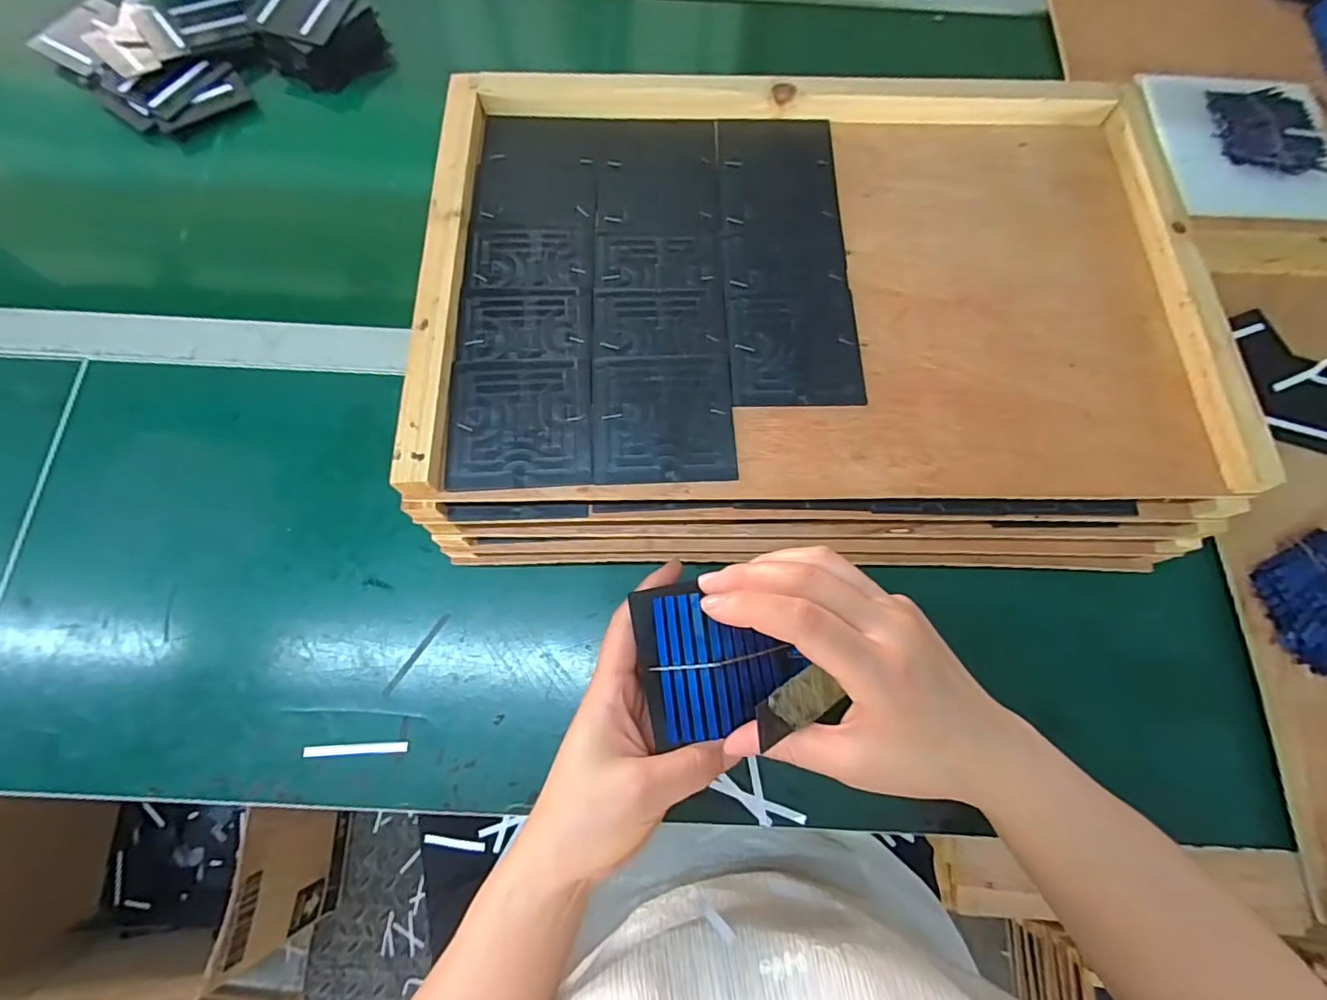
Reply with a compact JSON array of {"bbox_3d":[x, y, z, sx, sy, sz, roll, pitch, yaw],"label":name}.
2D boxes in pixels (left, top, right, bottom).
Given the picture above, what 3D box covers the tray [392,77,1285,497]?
[{"bbox_3d":[0.093,-0.146,0.350,0.463,0.030,0.296,0,75,-1],"label":"tray"}]

